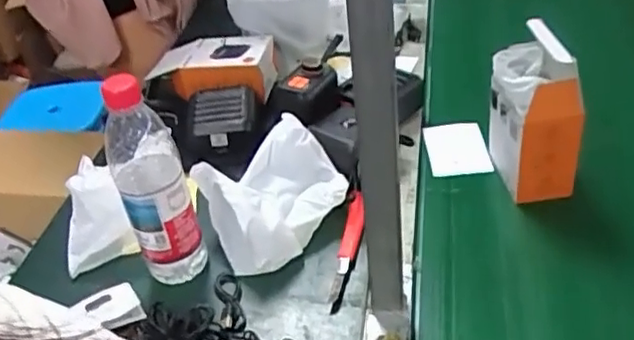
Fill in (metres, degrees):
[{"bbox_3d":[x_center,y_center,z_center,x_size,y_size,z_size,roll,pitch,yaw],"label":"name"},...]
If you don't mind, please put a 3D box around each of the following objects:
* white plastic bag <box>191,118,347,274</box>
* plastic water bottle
[{"bbox_3d":[-0.050,0.027,0.693,0.122,0.087,0.168,23,47,32],"label":"white plastic bag"},{"bbox_3d":[-0.161,0.017,0.617,0.067,0.224,0.065,-18,39,-13],"label":"plastic water bottle"}]

